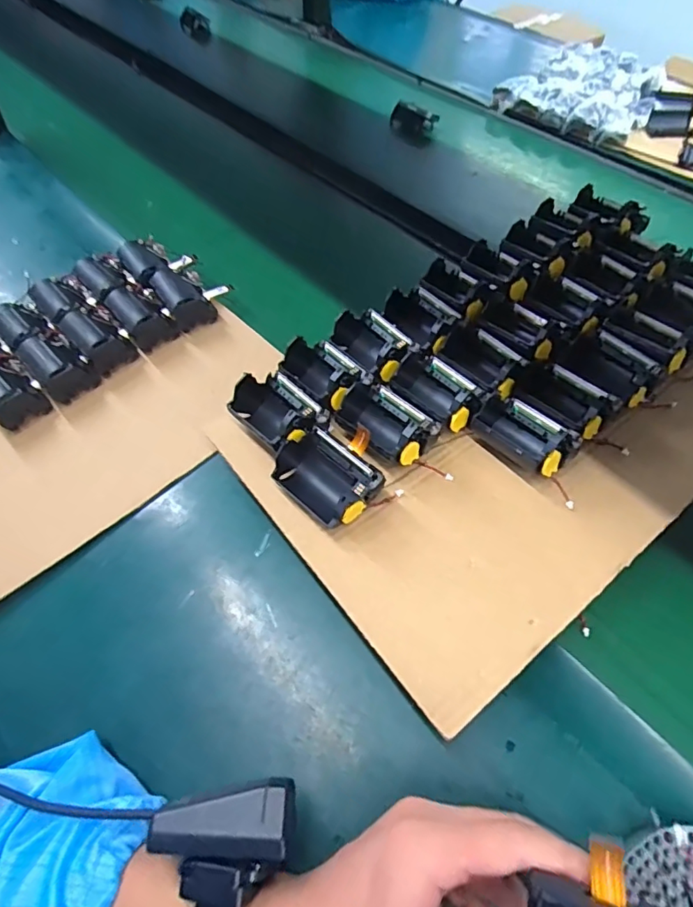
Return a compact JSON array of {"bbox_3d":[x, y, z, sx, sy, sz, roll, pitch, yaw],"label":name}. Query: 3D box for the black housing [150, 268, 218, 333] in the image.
[{"bbox_3d":[-0.178,-0.171,0.566,0.045,0.048,0.065,-30,61,-17],"label":"black housing"}]

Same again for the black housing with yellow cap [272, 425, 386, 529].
[{"bbox_3d":[-0.017,0.017,0.379,0.075,0.037,0.051,39,65,23],"label":"black housing with yellow cap"}]

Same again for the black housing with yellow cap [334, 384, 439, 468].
[{"bbox_3d":[0.030,-0.027,0.408,0.054,0.041,0.075,-35,63,-20],"label":"black housing with yellow cap"}]

